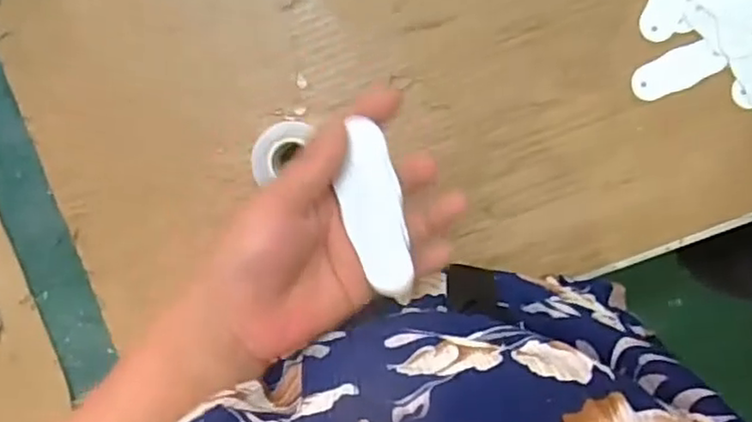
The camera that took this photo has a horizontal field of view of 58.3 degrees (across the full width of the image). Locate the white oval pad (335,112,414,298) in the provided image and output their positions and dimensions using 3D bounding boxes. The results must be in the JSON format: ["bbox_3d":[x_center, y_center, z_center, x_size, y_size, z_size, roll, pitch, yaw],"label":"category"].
[{"bbox_3d":[-0.001,0.000,0.341,0.028,0.008,0.085,-11,94,3],"label":"white oval pad"}]

